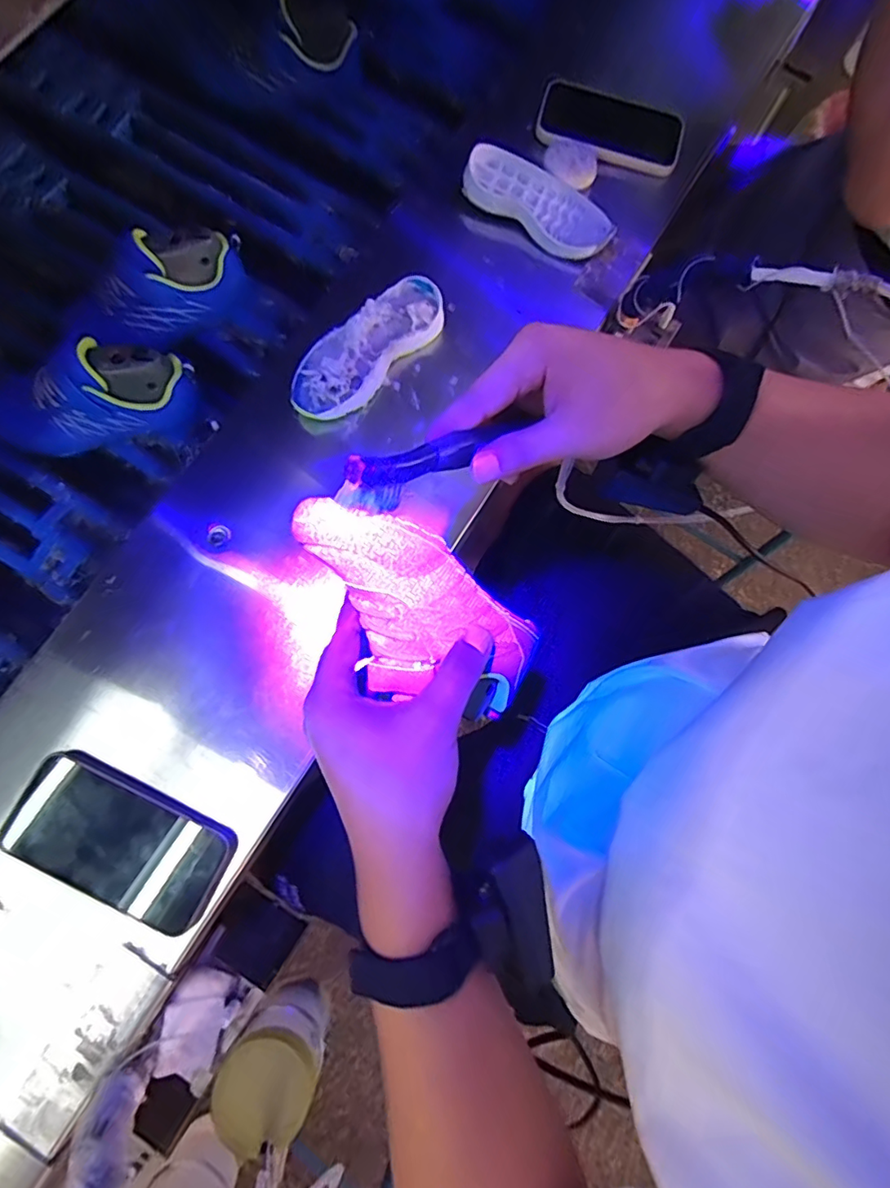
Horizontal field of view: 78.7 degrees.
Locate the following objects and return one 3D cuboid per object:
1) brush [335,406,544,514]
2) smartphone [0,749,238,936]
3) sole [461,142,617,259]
[{"bbox_3d":[0.004,-0.079,0.294,0.144,0.026,0.018,-34,77,-37],"label":"brush"},{"bbox_3d":[-0.248,0.189,0.416,0.161,0.017,0.078,27,81,0],"label":"smartphone"},{"bbox_3d":[0.098,-0.402,0.553,0.156,0.032,0.069,29,79,2],"label":"sole"}]

